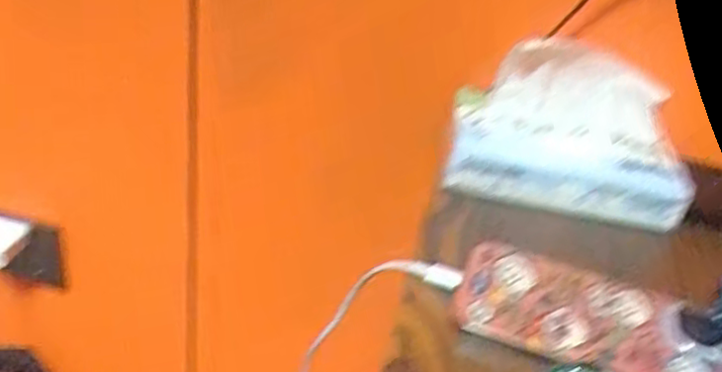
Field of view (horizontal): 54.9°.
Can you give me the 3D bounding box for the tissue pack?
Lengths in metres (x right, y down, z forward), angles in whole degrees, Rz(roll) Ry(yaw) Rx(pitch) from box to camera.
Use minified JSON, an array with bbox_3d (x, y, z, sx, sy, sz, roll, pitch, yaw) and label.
[{"bbox_3d":[0.134,-0.040,0.451,0.150,0.070,0.085,11,36,5],"label":"tissue pack"}]

